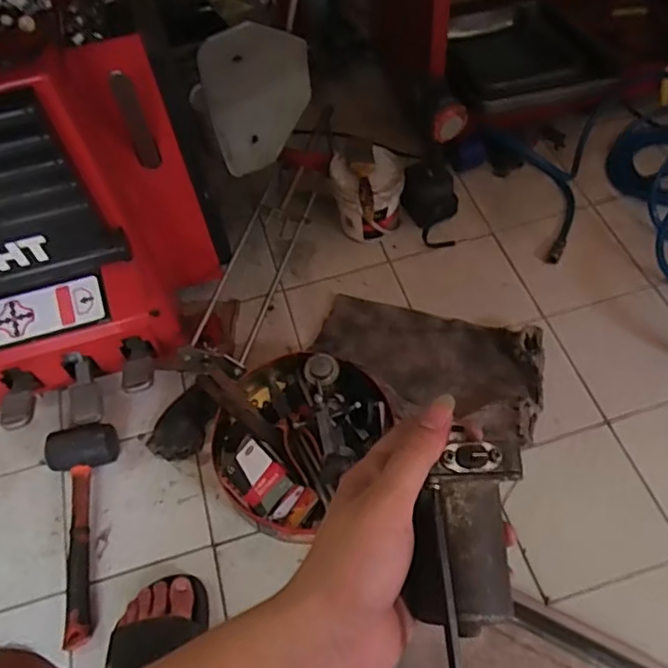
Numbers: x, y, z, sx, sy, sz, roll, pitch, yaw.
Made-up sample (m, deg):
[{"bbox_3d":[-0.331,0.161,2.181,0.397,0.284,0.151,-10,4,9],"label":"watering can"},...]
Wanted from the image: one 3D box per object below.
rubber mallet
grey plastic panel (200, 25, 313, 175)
[{"bbox_3d":[-0.367,0.265,0.839,0.096,0.055,0.297,-4,57,2],"label":"rubber mallet"},{"bbox_3d":[-0.107,-0.348,0.891,0.160,0.215,0.014,-29,60,-13],"label":"grey plastic panel"}]

